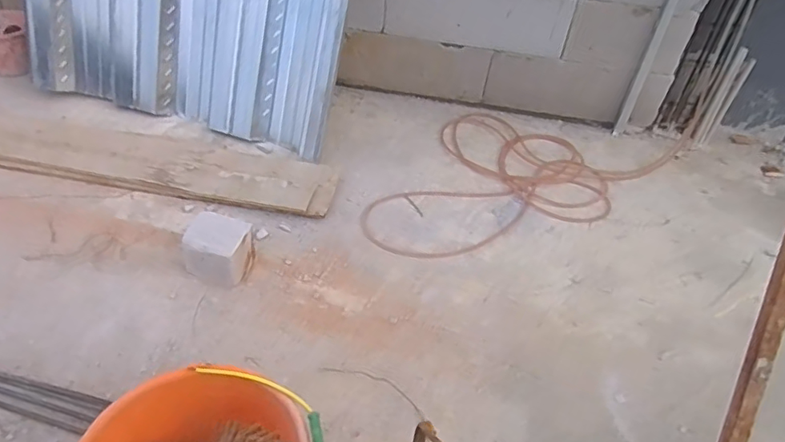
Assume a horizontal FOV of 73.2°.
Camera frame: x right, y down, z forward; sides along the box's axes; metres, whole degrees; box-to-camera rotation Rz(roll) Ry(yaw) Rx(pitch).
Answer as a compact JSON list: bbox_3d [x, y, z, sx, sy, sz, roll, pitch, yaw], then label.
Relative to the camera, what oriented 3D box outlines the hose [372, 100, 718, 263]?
[{"bbox_3d":[0.427,-0.208,1.744,1.234,0.048,0.647,-31,53,-35],"label":"hose"}]

